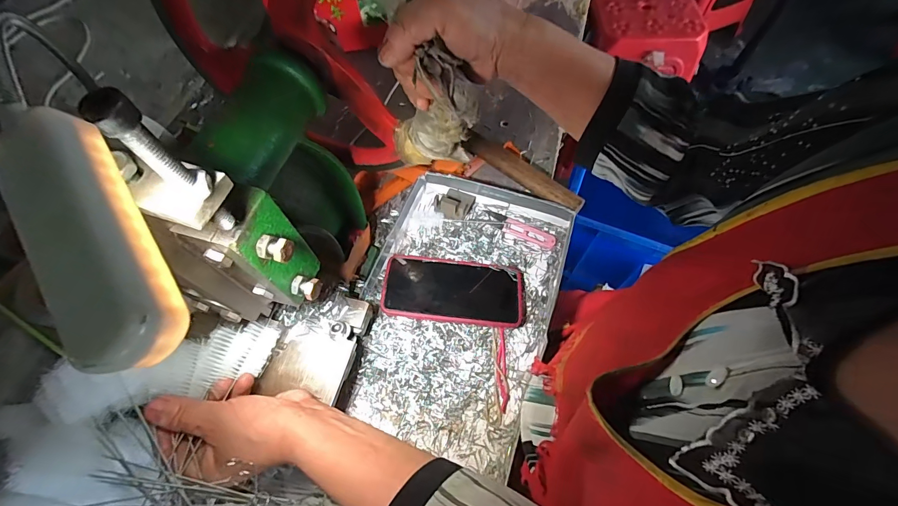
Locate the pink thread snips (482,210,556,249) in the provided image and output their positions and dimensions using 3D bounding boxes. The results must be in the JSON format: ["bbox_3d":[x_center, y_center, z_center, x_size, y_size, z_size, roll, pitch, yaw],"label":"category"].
[{"bbox_3d":[0.093,-0.033,0.505,0.097,0.005,0.024,23,66,13],"label":"pink thread snips"}]

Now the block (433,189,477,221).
[{"bbox_3d":[0.006,-0.069,0.515,0.046,0.024,0.045,20,65,12],"label":"block"}]

